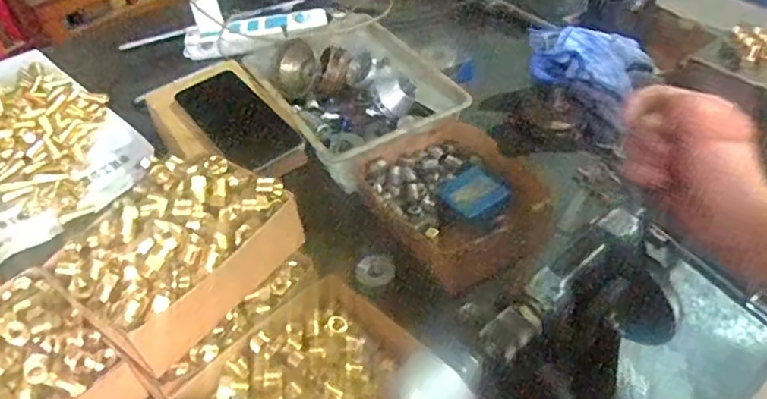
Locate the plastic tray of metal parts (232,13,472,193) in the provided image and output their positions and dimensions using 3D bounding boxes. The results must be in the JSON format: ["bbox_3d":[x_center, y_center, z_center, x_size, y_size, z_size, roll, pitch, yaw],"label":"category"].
[{"bbox_3d":[-0.037,-0.117,0.698,0.178,0.071,0.243,-27,47,-19],"label":"plastic tray of metal parts"}]

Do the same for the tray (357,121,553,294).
[{"bbox_3d":[0.068,-0.005,0.588,0.145,0.055,0.192,-31,48,-22],"label":"tray"}]

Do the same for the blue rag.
[{"bbox_3d":[0.221,-0.162,0.667,0.145,0.040,0.090,20,50,26],"label":"blue rag"}]

